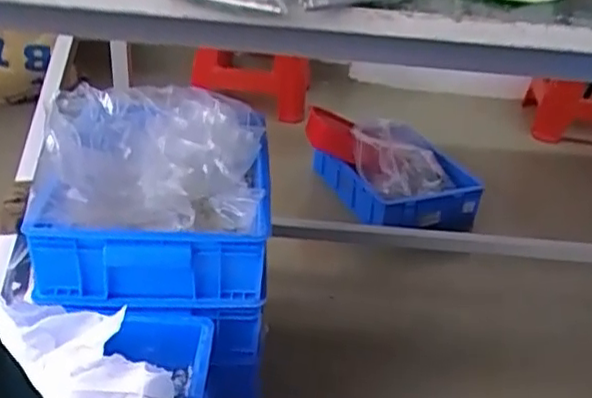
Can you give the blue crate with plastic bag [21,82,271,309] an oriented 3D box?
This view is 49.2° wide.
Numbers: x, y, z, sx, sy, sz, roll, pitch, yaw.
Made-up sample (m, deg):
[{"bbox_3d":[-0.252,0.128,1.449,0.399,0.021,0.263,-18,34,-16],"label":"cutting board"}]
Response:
[{"bbox_3d":[-0.195,-0.022,0.937,0.304,0.153,0.359,-1,31,-10],"label":"blue crate with plastic bag"}]

